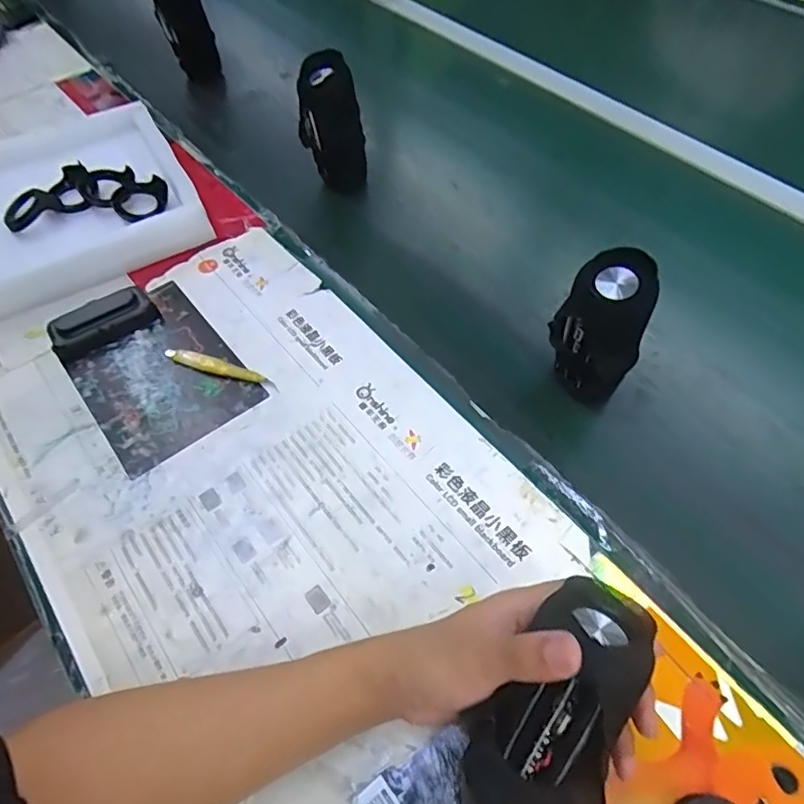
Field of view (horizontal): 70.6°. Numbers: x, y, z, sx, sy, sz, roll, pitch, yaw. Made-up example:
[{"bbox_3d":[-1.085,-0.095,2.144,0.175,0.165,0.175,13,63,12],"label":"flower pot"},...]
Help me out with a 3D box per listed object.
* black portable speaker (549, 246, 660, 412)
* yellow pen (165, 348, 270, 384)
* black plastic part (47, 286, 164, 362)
[{"bbox_3d":[0.173,-0.058,0.502,0.053,0.149,0.063,-23,58,-14],"label":"black portable speaker"},{"bbox_3d":[-0.192,-0.038,0.575,0.118,0.017,0.013,18,57,13],"label":"yellow pen"},{"bbox_3d":[-0.315,-0.084,0.599,0.106,0.027,0.043,-30,60,-18],"label":"black plastic part"}]

